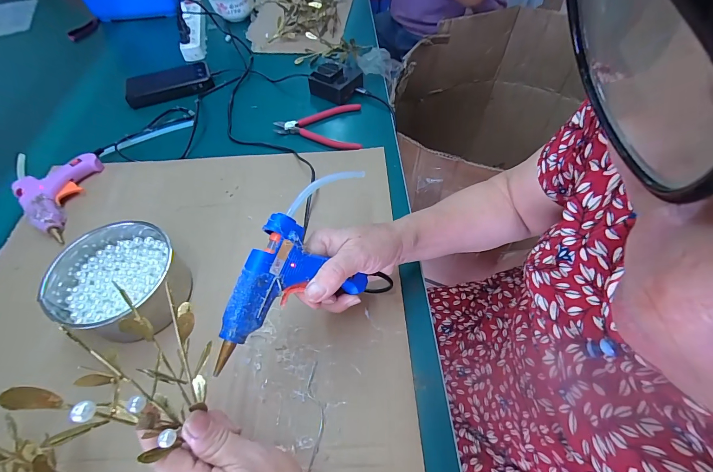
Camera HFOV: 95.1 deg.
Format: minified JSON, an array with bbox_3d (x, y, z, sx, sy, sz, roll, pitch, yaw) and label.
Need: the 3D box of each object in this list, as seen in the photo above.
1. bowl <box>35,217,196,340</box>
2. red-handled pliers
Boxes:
[{"bbox_3d":[-0.265,0.046,0.362,0.125,0.060,0.114,-1,55,1],"label":"bowl"},{"bbox_3d":[-0.063,-0.175,0.536,0.141,0.017,0.107,-1,55,1],"label":"red-handled pliers"}]

